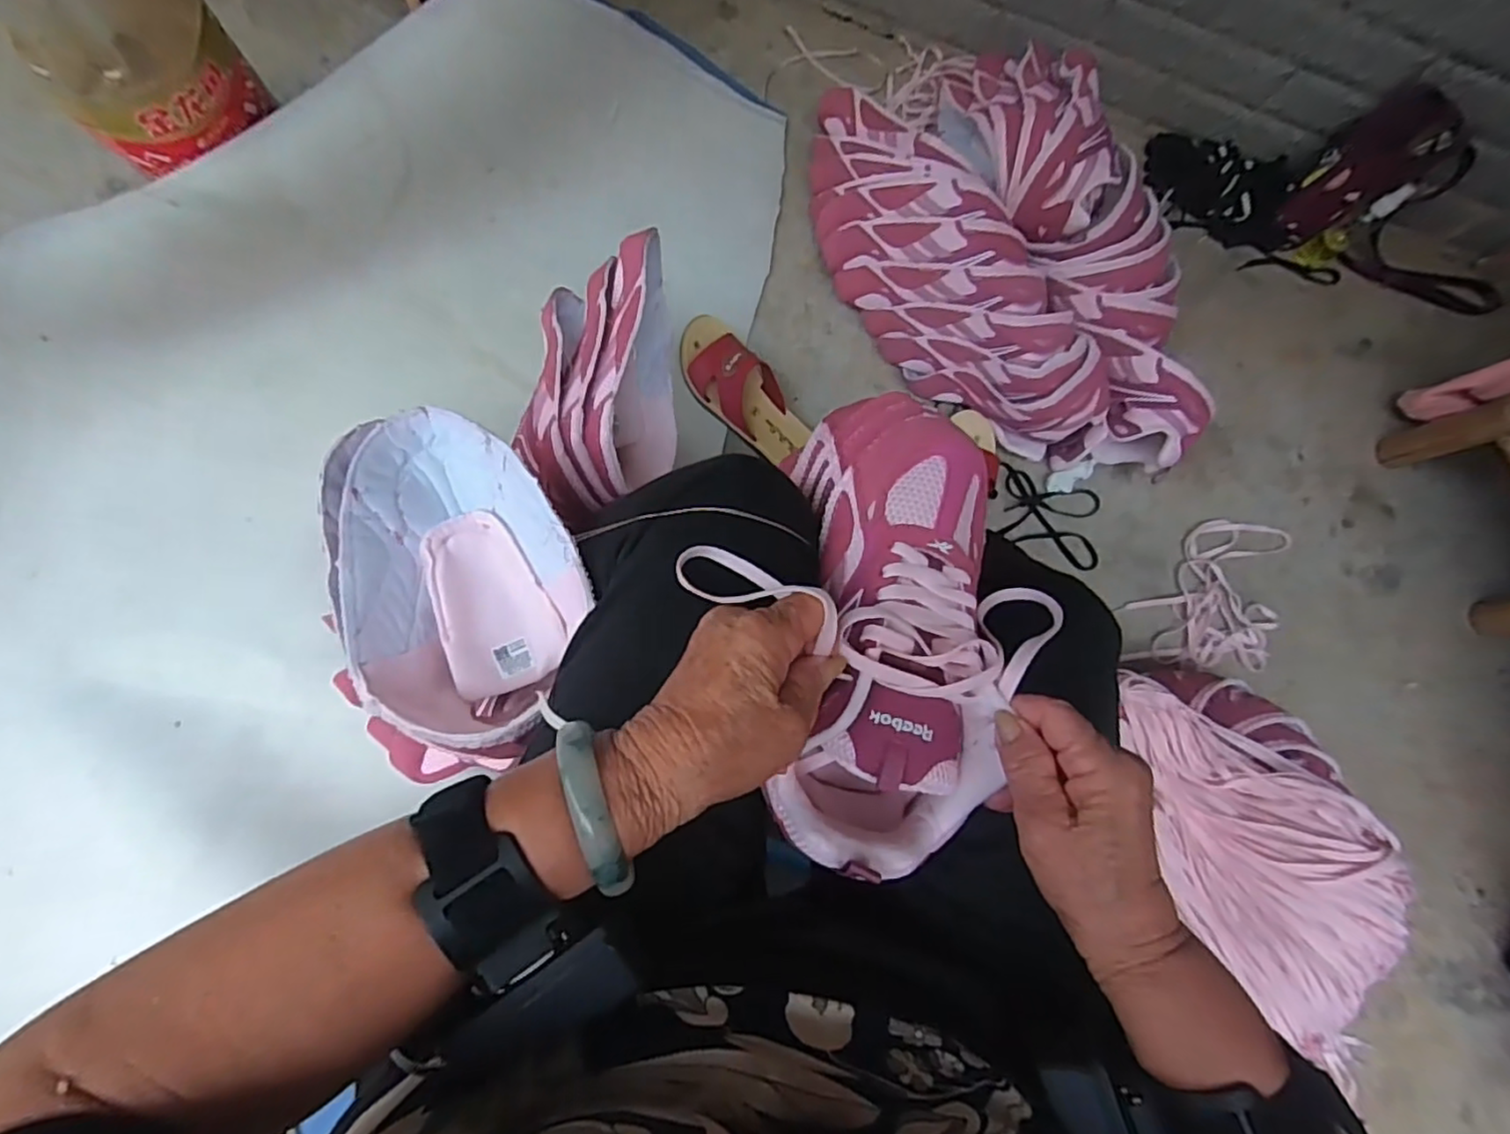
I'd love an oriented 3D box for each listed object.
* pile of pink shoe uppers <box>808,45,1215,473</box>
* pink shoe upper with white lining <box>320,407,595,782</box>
[{"bbox_3d":[0.303,-0.372,0.793,0.323,0.181,0.602,-32,86,-9],"label":"pile of pink shoe uppers"},{"bbox_3d":[-0.214,0.001,0.456,0.164,0.087,0.236,-31,85,-11],"label":"pink shoe upper with white lining"}]

